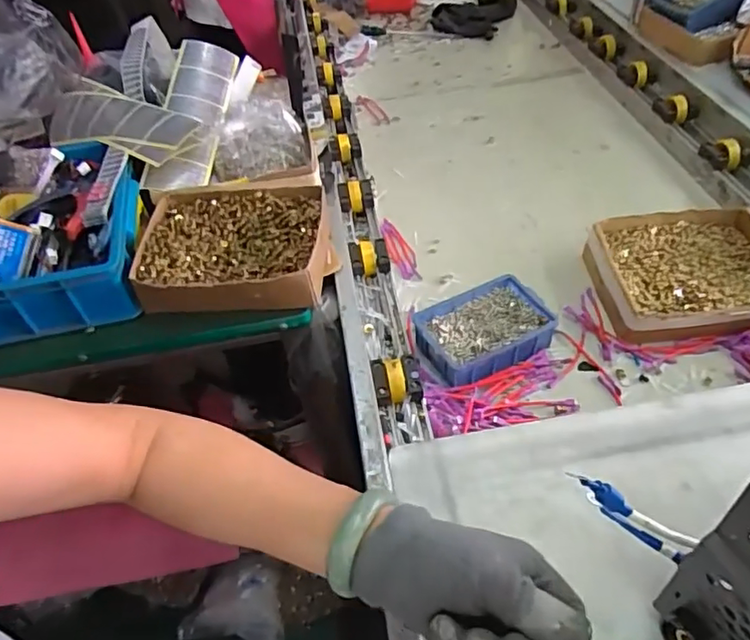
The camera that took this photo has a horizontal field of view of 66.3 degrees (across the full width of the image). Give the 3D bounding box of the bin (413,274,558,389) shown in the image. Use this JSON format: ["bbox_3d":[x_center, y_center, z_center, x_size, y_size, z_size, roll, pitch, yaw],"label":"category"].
[{"bbox_3d":[0.129,0.014,0.688,0.154,0.046,0.105,-21,48,-13],"label":"bin"}]

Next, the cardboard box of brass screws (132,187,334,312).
[{"bbox_3d":[-0.167,-0.087,0.701,0.217,0.057,0.175,-2,47,5],"label":"cardboard box of brass screws"}]

